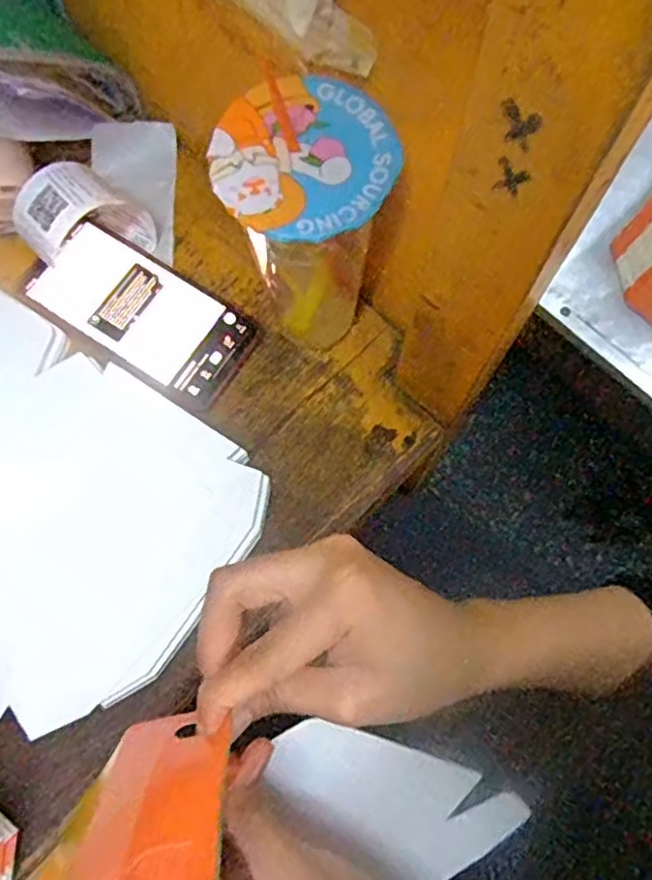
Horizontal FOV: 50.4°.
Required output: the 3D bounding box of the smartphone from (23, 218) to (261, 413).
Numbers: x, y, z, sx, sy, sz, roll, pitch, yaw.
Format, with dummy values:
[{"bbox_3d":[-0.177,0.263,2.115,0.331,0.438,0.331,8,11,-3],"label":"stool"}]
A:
[{"bbox_3d":[-0.129,-0.091,0.491,0.159,0.007,0.075,32,75,9],"label":"smartphone"}]

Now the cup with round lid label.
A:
[{"bbox_3d":[-0.014,-0.110,0.412,0.085,0.181,0.084,0,73,-1],"label":"cup with round lid label"}]

